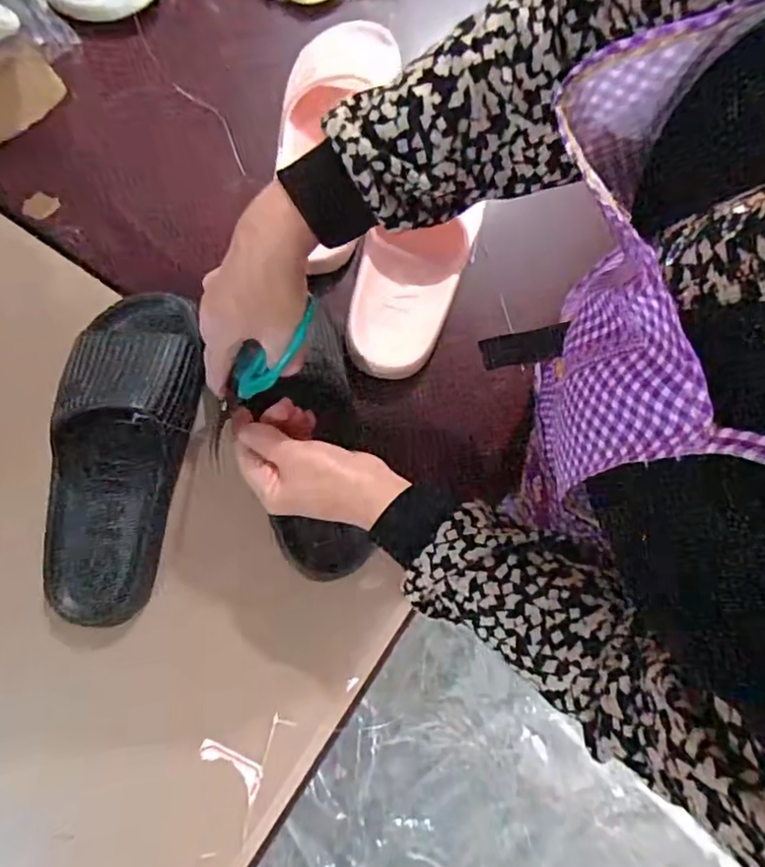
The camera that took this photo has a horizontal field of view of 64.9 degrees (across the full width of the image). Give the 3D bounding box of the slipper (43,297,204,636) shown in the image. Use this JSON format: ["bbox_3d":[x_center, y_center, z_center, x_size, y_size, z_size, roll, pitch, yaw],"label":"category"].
[{"bbox_3d":[-0.207,0.013,0.497,0.110,0.079,0.283,6,79,-3],"label":"slipper"}]

